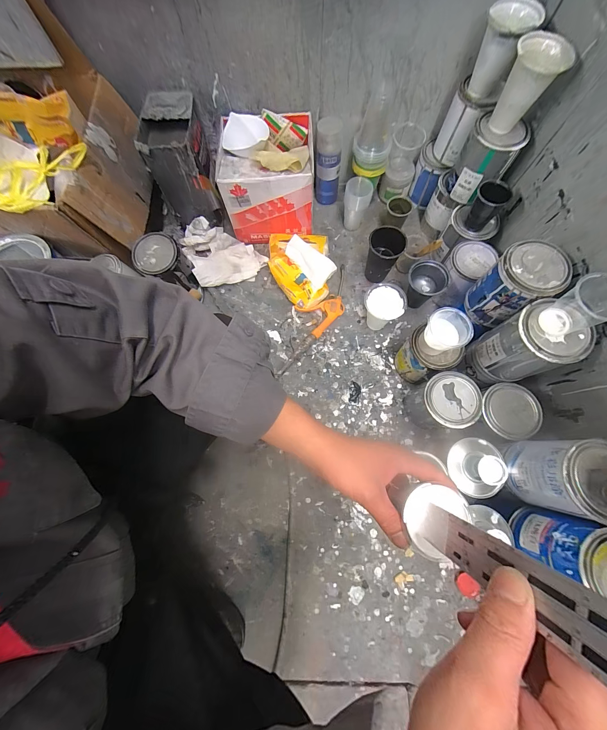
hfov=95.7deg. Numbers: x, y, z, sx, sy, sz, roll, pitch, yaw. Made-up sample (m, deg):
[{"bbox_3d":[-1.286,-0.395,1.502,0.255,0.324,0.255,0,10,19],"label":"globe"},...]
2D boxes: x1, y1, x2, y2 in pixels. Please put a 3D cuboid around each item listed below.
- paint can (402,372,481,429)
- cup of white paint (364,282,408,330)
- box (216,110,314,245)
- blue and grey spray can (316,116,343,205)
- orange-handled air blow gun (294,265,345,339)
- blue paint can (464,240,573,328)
[{"bbox_3d":[0.291,0.083,0.594,0.101,0.137,0.103,0,74,1],"label":"paint can"},{"bbox_3d":[0.189,-0.135,0.677,0.087,0.117,0.091,0,74,1],"label":"cup of white paint"},{"bbox_3d":[-0.089,-0.485,0.717,0.221,0.185,0.221,-1,74,1],"label":"box"},{"bbox_3d":[0.068,-0.547,0.757,0.066,0.202,0.052,2,74,2],"label":"blue and grey spray can"},{"bbox_3d":[0.071,-0.172,0.730,0.098,0.027,0.205,43,79,12],"label":"orange-handled air blow gun"},{"bbox_3d":[0.394,-0.147,0.523,0.102,0.134,0.099,0,74,1],"label":"blue paint can"}]

